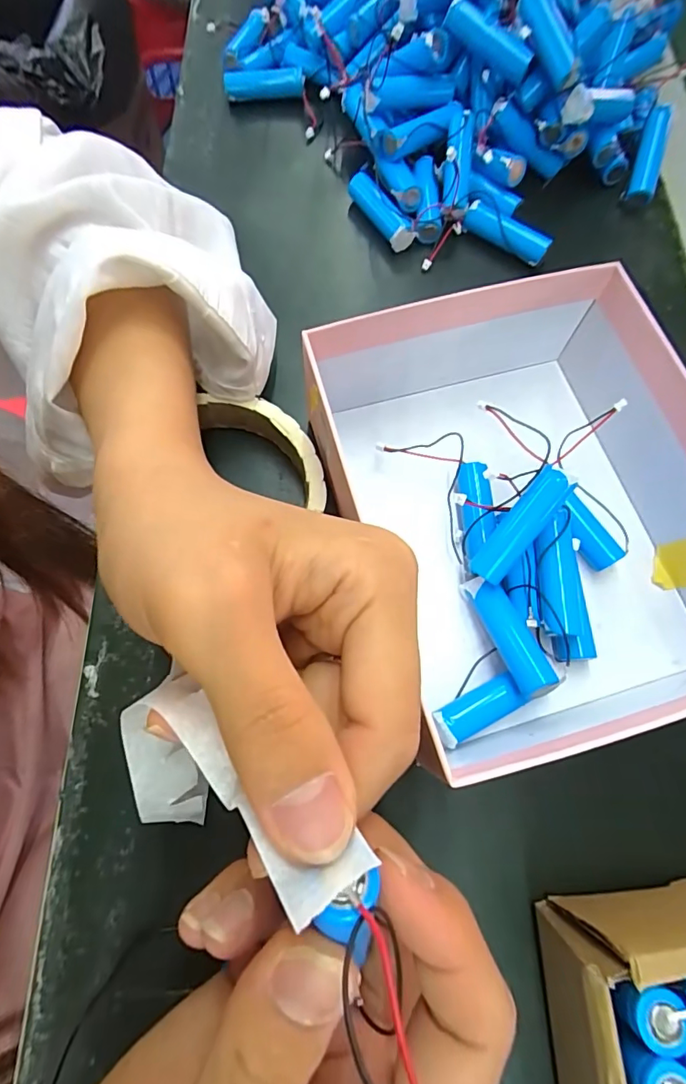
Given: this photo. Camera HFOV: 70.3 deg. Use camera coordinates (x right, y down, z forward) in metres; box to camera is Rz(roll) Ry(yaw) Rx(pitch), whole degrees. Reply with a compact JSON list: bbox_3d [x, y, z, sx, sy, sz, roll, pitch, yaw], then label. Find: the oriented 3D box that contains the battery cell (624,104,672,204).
[{"bbox_3d":[0.173,-0.219,0.274,0.017,0.014,0.047,12,96,5],"label":"battery cell"}]

